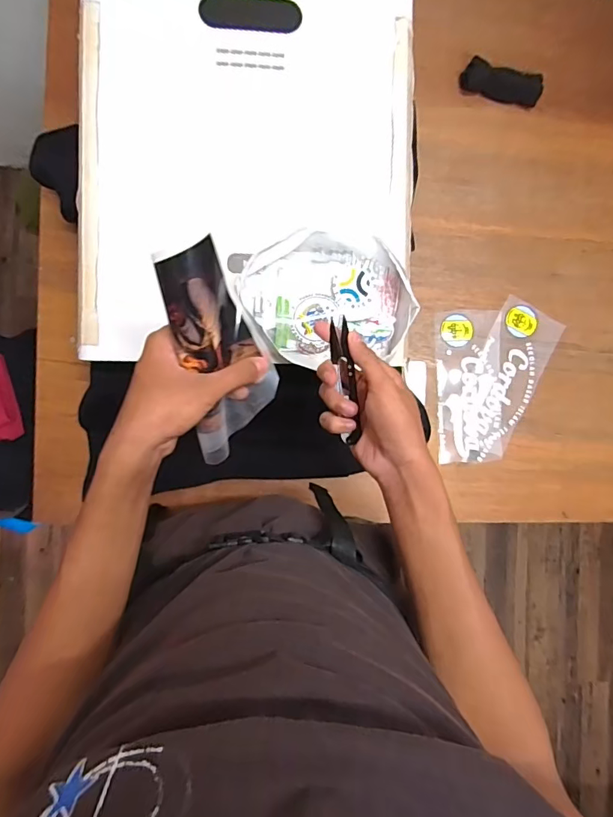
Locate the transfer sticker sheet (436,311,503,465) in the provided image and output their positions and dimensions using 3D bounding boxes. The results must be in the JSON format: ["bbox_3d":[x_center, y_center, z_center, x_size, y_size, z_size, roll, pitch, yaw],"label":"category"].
[{"bbox_3d":[0.265,-0.036,0.758,0.108,0.007,0.244,0,89,-5],"label":"transfer sticker sheet"}]

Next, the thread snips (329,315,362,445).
[{"bbox_3d":[0.038,-0.026,0.447,0.019,0.015,0.119,-9,95,-5],"label":"thread snips"}]

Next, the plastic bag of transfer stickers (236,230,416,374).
[{"bbox_3d":[0.026,-0.124,0.540,0.191,0.046,0.162,-15,95,-7],"label":"plastic bag of transfer stickers"}]

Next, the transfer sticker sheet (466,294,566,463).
[{"bbox_3d":[0.328,-0.041,0.763,0.106,0.008,0.262,25,88,-4],"label":"transfer sticker sheet"}]

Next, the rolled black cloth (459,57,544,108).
[{"bbox_3d":[0.318,-0.530,0.755,0.128,0.023,0.049,12,87,-6],"label":"rolled black cloth"}]

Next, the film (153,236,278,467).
[{"bbox_3d":[-0.070,-0.042,0.399,0.077,0.028,0.197,-12,125,-5],"label":"film"}]

